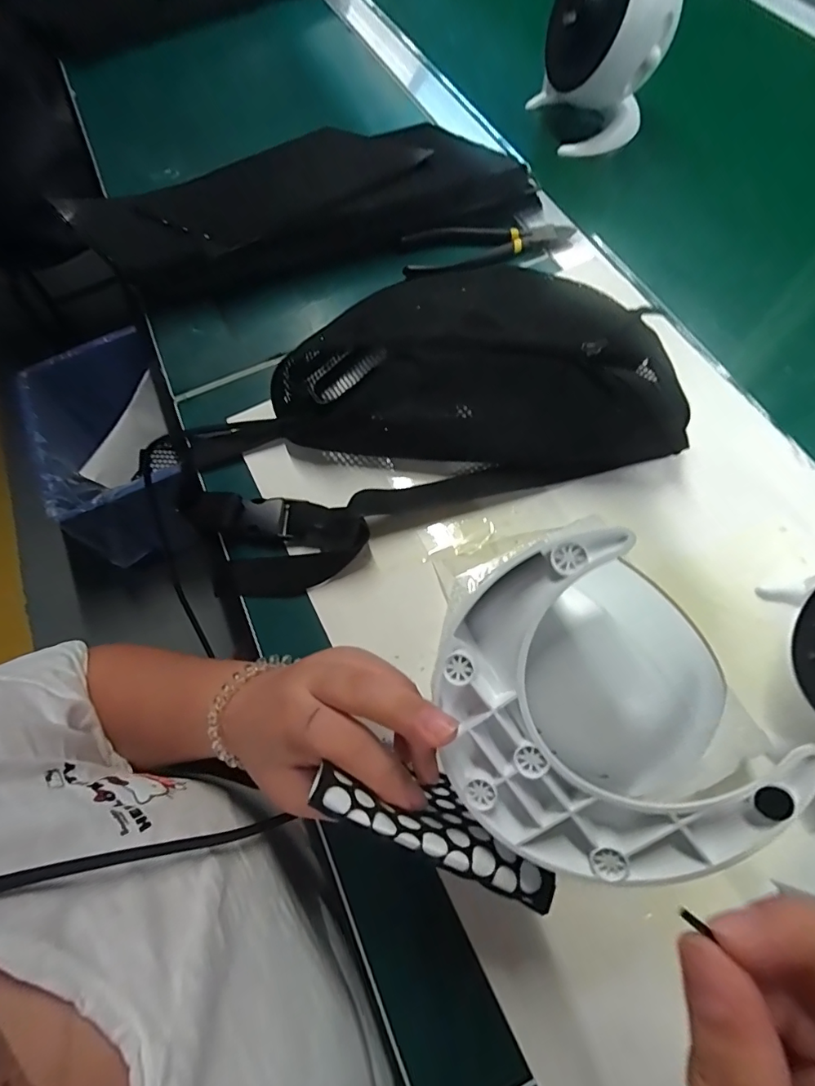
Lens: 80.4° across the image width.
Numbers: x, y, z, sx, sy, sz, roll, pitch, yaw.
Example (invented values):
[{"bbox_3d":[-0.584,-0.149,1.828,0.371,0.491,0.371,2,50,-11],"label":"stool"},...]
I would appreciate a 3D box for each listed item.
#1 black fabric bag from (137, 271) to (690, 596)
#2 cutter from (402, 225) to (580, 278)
[{"bbox_3d":[-0.002,-0.091,0.346,0.356,0.072,0.198,-17,70,7],"label":"black fabric bag"},{"bbox_3d":[0.069,-0.269,0.430,0.153,0.013,0.054,-15,68,-3],"label":"cutter"}]

